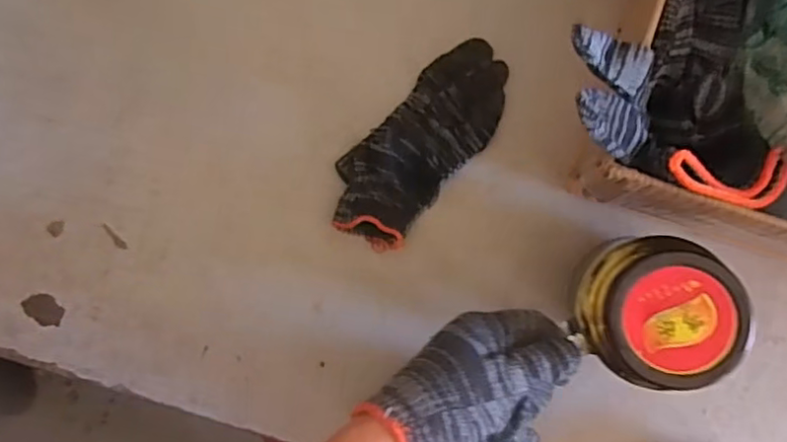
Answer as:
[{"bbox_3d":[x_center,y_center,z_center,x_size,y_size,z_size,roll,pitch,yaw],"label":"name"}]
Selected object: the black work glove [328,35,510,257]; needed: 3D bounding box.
[{"bbox_3d":[0.020,-0.060,0.477,0.075,0.035,0.173,39,95,8],"label":"black work glove"}]

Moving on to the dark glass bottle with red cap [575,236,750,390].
[{"bbox_3d":[0.148,0.050,0.356,0.079,0.066,0.077,-3,89,10],"label":"dark glass bottle with red cap"}]

